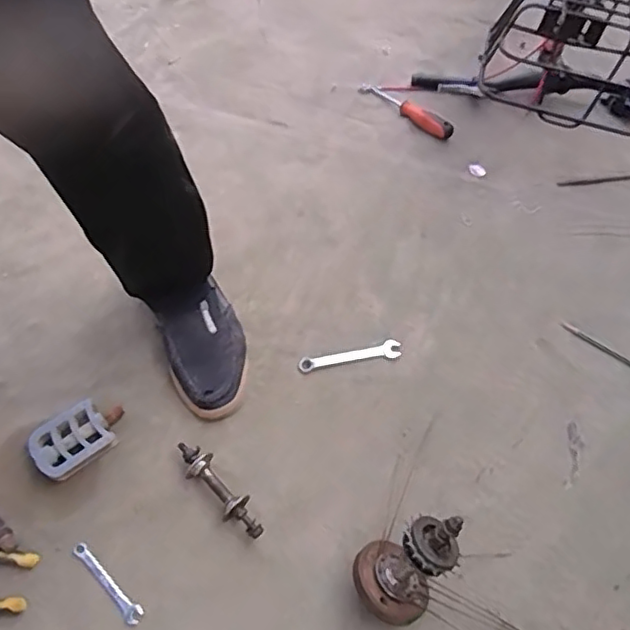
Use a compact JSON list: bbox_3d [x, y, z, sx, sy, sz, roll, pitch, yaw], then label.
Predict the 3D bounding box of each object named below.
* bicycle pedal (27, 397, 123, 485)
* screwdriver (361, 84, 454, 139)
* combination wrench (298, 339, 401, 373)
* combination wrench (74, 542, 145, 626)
[{"bbox_3d":[-0.294,0.150,0.747,0.084,0.021,0.108,40,67,21],"label":"bicycle pedal"},{"bbox_3d":[0.162,-0.373,1.088,0.202,0.029,0.026,39,67,21],"label":"screwdriver"},{"bbox_3d":[0.048,0.059,0.827,0.139,0.009,0.026,-11,60,-7],"label":"combination wrench"},{"bbox_3d":[-0.227,0.292,0.660,0.108,0.008,0.018,39,66,20],"label":"combination wrench"}]

